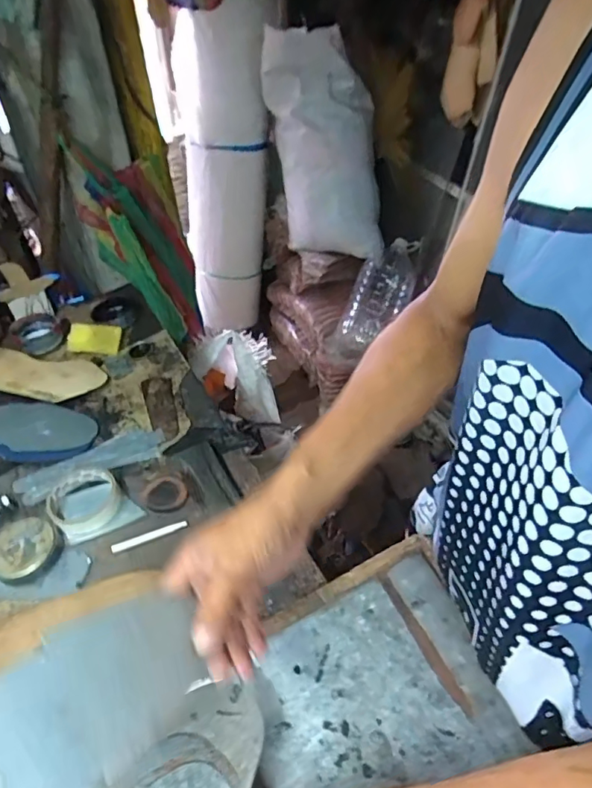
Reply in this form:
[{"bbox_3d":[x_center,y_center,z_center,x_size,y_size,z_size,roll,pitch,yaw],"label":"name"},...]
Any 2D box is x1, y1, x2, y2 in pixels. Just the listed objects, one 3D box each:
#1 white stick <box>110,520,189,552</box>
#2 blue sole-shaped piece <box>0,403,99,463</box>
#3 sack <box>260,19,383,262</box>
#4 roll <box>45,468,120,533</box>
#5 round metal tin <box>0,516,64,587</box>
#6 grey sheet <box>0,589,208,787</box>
[{"bbox_3d":[-0.175,0.170,0.620,0.090,0.004,0.011,-18,54,-11],"label":"white stick"},{"bbox_3d":[-0.371,0.056,0.750,0.150,0.015,0.092,10,51,-12],"label":"blue sole-shaped piece"},{"bbox_3d":[0.107,-0.817,1.741,0.309,0.711,0.212,-31,29,-26],"label":"sack"},{"bbox_3d":[-0.268,0.134,0.654,0.083,0.017,0.083,-1,46,1],"label":"roll"},{"bbox_3d":[-0.317,0.183,0.611,0.072,0.025,0.076,-1,46,1],"label":"round metal tin"},{"bbox_3d":[-0.127,0.191,0.338,0.134,0.012,0.087,-23,79,-37],"label":"grey sheet"}]

